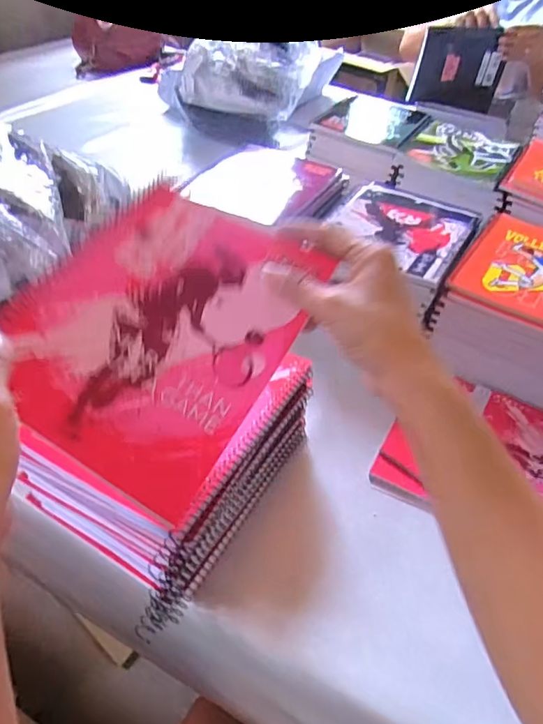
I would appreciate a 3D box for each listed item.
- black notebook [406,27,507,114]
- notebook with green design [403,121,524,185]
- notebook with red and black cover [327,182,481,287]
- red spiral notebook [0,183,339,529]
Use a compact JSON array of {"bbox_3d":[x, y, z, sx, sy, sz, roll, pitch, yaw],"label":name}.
[{"bbox_3d":[0.386,-0.601,1.070,0.177,0.141,0.024,-1,44,-7],"label":"black notebook"},{"bbox_3d":[0.302,-0.337,0.809,0.150,0.010,0.213,26,48,20],"label":"notebook with green design"},{"bbox_3d":[0.151,-0.159,0.607,0.151,0.007,0.192,24,47,18],"label":"notebook with red and black cover"},{"bbox_3d":[-0.063,-0.026,0.321,0.148,0.015,0.199,35,60,-2],"label":"red spiral notebook"}]

